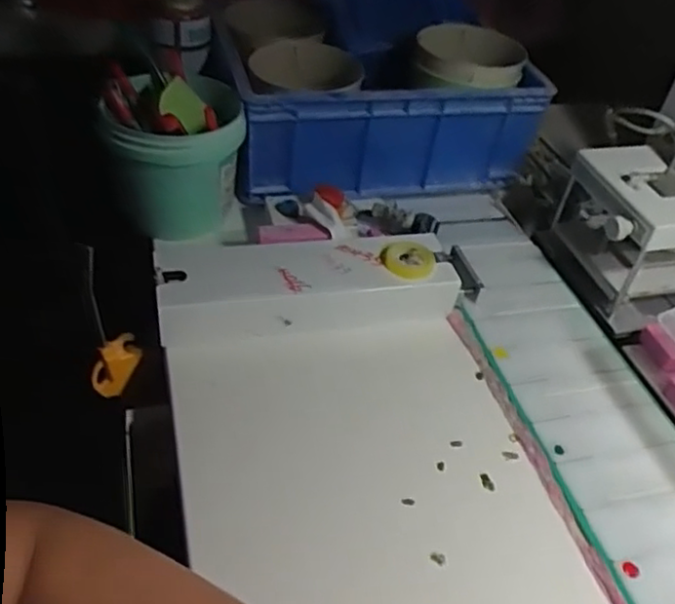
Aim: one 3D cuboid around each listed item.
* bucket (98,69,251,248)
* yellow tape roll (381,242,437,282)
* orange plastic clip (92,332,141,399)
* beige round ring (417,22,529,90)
[{"bbox_3d":[-0.147,-0.135,0.617,0.117,0.127,0.106,-6,45,-16],"label":"bucket"},{"bbox_3d":[0.063,-0.036,0.579,0.046,0.009,0.046,5,43,-5],"label":"yellow tape roll"},{"bbox_3d":[-0.189,0.054,0.566,0.034,0.058,0.018,9,26,-33],"label":"orange plastic clip"},{"bbox_3d":[0.143,-0.259,0.705,0.120,0.032,0.110,3,43,-7],"label":"beige round ring"}]

